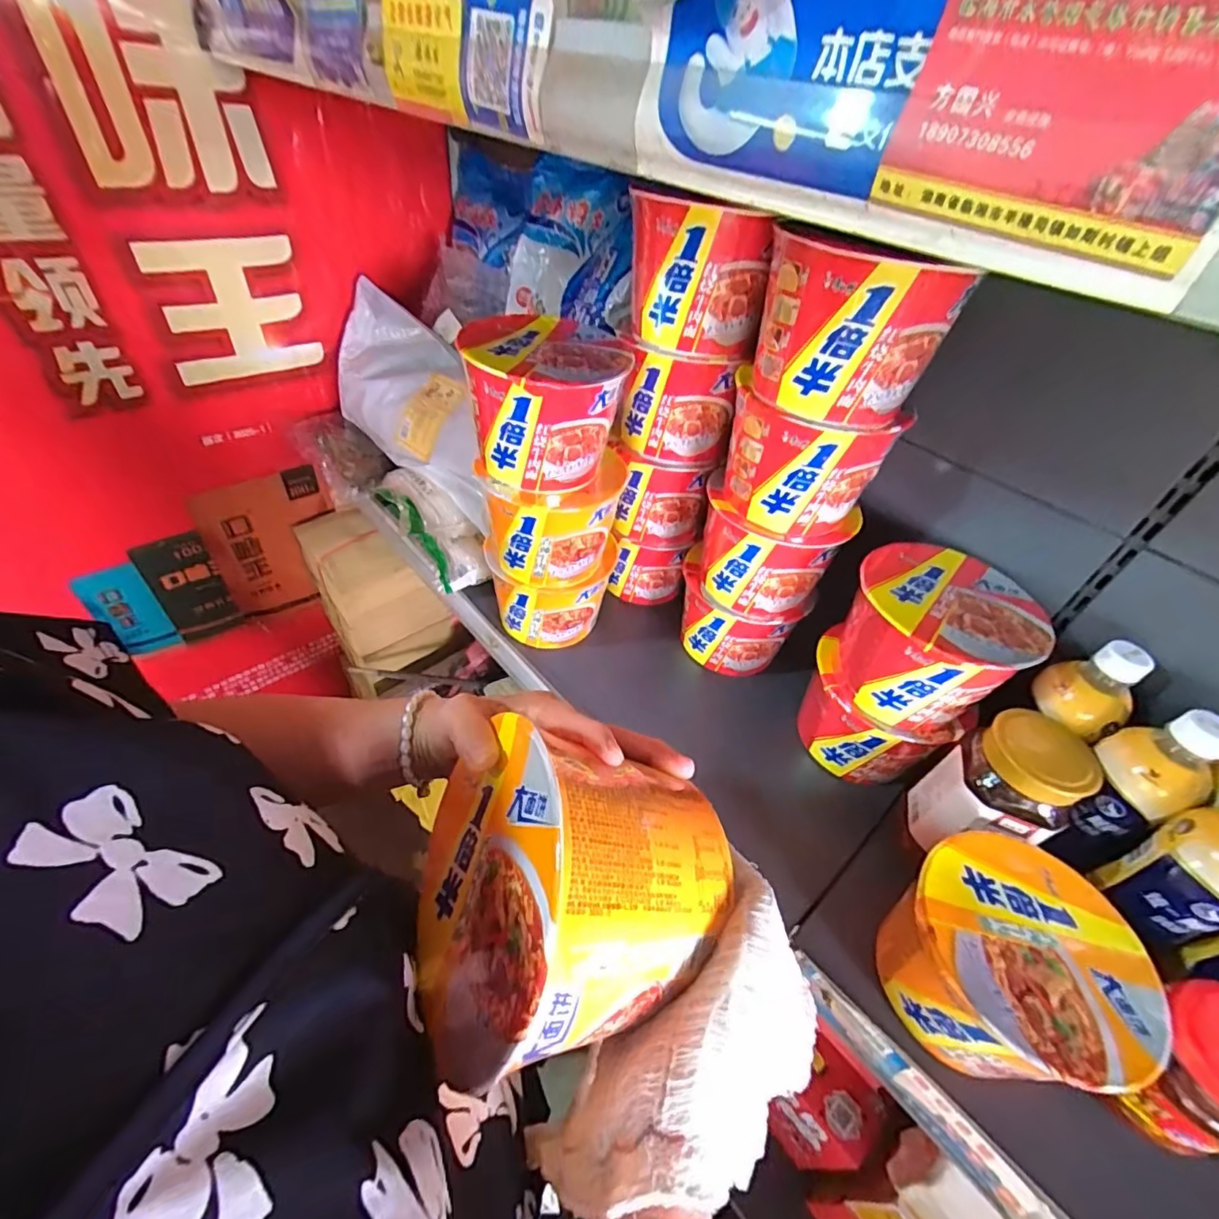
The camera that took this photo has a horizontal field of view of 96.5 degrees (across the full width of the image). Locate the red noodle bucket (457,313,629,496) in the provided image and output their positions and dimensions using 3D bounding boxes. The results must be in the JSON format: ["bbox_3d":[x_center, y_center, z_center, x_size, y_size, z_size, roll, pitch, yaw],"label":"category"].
[{"bbox_3d":[-0.056,-0.176,0.482,0.126,0.109,0.128,-5,45,-12],"label":"red noodle bucket"}]

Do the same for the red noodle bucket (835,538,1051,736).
[{"bbox_3d":[0.268,0.028,0.464,0.130,0.102,0.130,4,44,-3],"label":"red noodle bucket"}]

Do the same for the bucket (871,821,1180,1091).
[{"bbox_3d":[0.271,0.245,0.380,0.135,0.094,0.132,4,44,-3],"label":"bucket"}]

